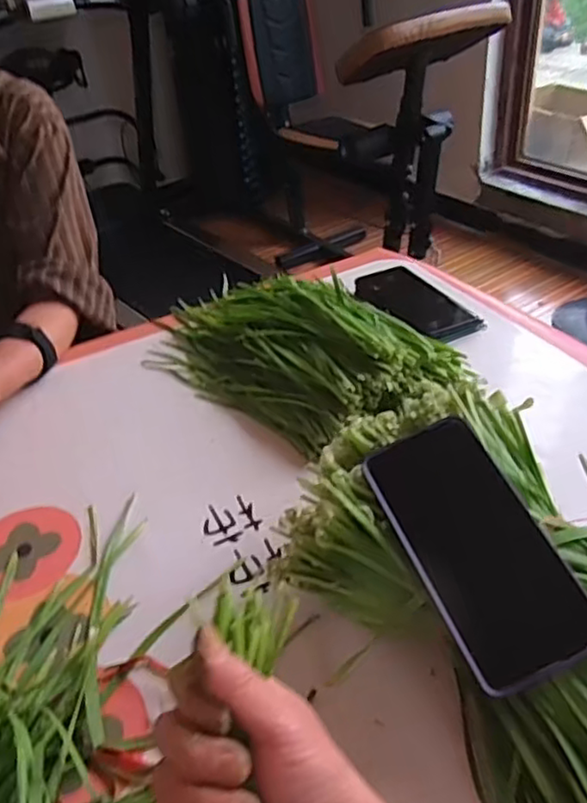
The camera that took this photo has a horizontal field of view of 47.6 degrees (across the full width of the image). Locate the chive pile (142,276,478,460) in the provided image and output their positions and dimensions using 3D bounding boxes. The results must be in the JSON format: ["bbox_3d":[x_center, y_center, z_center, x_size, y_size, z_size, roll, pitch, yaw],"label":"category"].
[{"bbox_3d":[-0.014,-0.075,0.715,0.187,0.078,0.358,-34,46,-32],"label":"chive pile"}]

